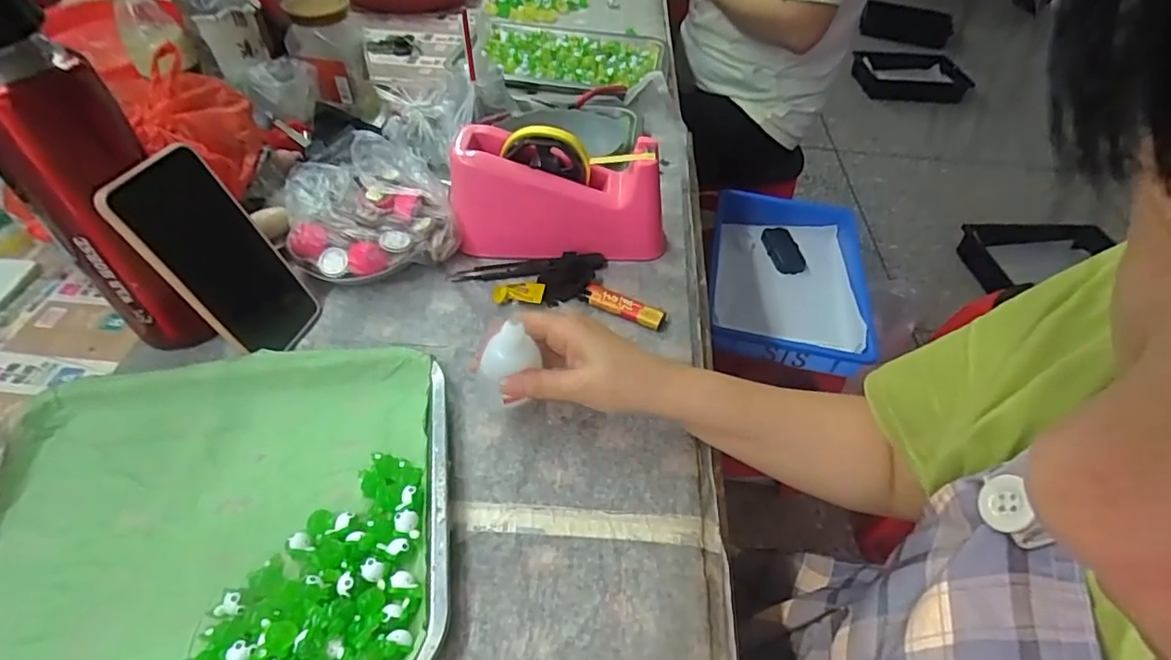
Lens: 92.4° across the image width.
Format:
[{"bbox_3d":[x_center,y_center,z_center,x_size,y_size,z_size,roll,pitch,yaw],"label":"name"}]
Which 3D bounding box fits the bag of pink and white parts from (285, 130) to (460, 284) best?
[{"bbox_3d":[-0.206,-0.117,0.535,0.144,0.077,0.155,-18,53,-19],"label":"bag of pink and white parts"}]

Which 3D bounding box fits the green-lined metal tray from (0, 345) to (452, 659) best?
[{"bbox_3d":[-0.239,0.120,0.359,0.293,0.022,0.242,-6,50,-9],"label":"green-lined metal tray"}]

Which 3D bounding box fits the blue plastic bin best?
[{"bbox_3d":[0.340,-0.088,0.929,0.255,0.063,0.368,11,48,5],"label":"blue plastic bin"}]

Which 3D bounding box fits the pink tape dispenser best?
[{"bbox_3d":[-0.022,-0.125,0.529,0.197,0.105,0.067,4,49,-1],"label":"pink tape dispenser"}]

